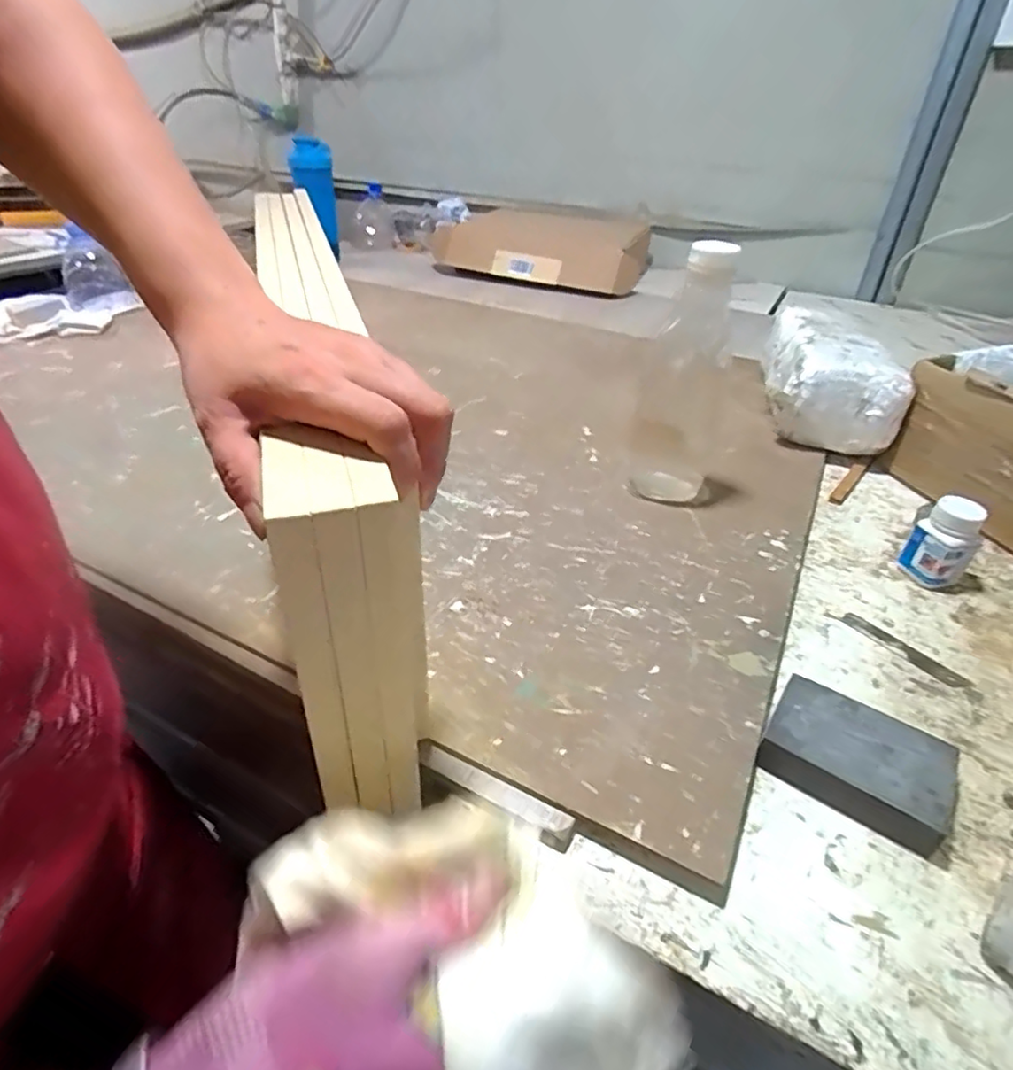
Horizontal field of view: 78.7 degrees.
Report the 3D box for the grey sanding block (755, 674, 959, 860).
[{"bbox_3d":[0.209,0.134,0.372,0.095,0.027,0.070,24,41,27],"label":"grey sanding block"}]

